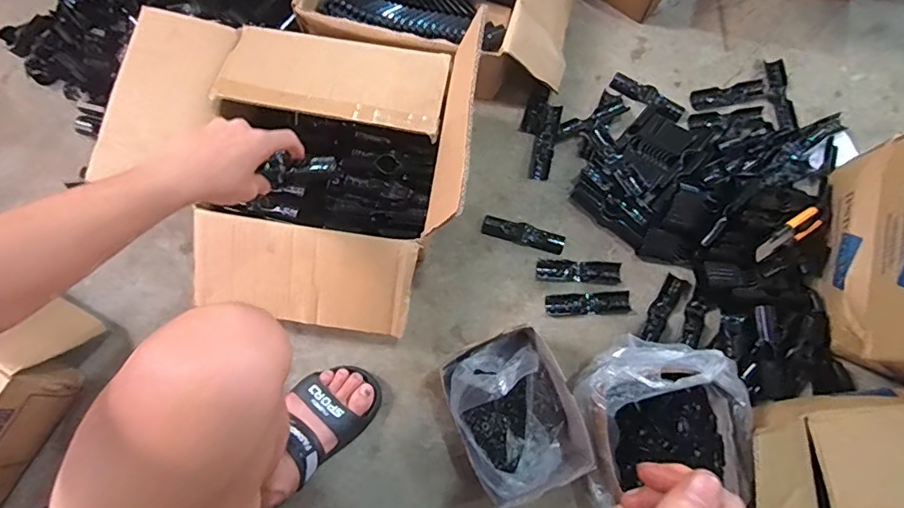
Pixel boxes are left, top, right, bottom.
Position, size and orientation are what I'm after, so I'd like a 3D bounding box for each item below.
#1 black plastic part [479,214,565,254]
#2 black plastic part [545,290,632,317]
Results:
[{"bbox_3d":[0.114,-0.031,0.815,0.131,0.022,0.032,17,78,3],"label":"black plastic part"},{"bbox_3d":[0.209,0.077,0.797,0.126,0.010,0.035,-5,77,-1],"label":"black plastic part"}]

